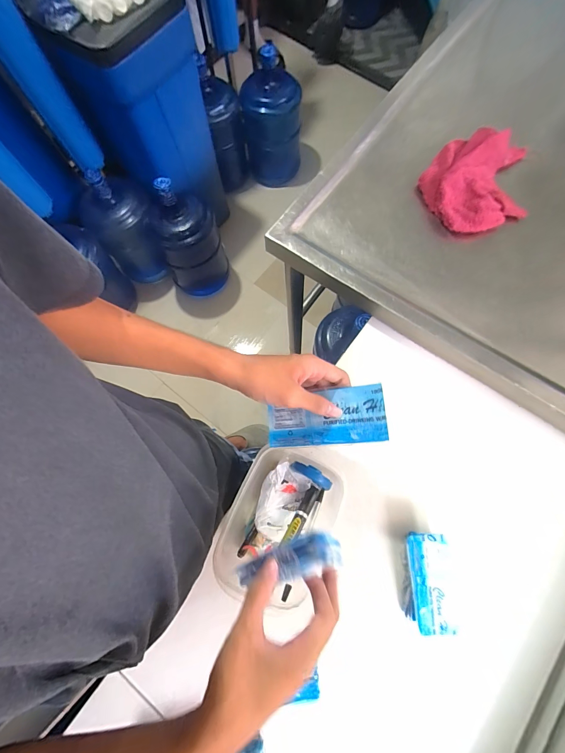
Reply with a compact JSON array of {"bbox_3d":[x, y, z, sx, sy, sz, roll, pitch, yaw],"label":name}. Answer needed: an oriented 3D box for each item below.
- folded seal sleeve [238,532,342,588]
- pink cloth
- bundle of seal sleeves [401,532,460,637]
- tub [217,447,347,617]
[{"bbox_3d":[0.002,0.165,0.286,0.104,0.019,0.032,-28,74,19],"label":"folded seal sleeve"},{"bbox_3d":[0.314,-0.317,0.513,0.175,0.038,0.174,-24,75,-5],"label":"pink cloth"},{"bbox_3d":[0.177,0.250,0.396,0.055,0.025,0.107,0,75,2],"label":"bundle of seal sleeves"},{"bbox_3d":[0.004,0.179,0.400,0.128,0.071,0.176,24,77,8],"label":"tub"}]

